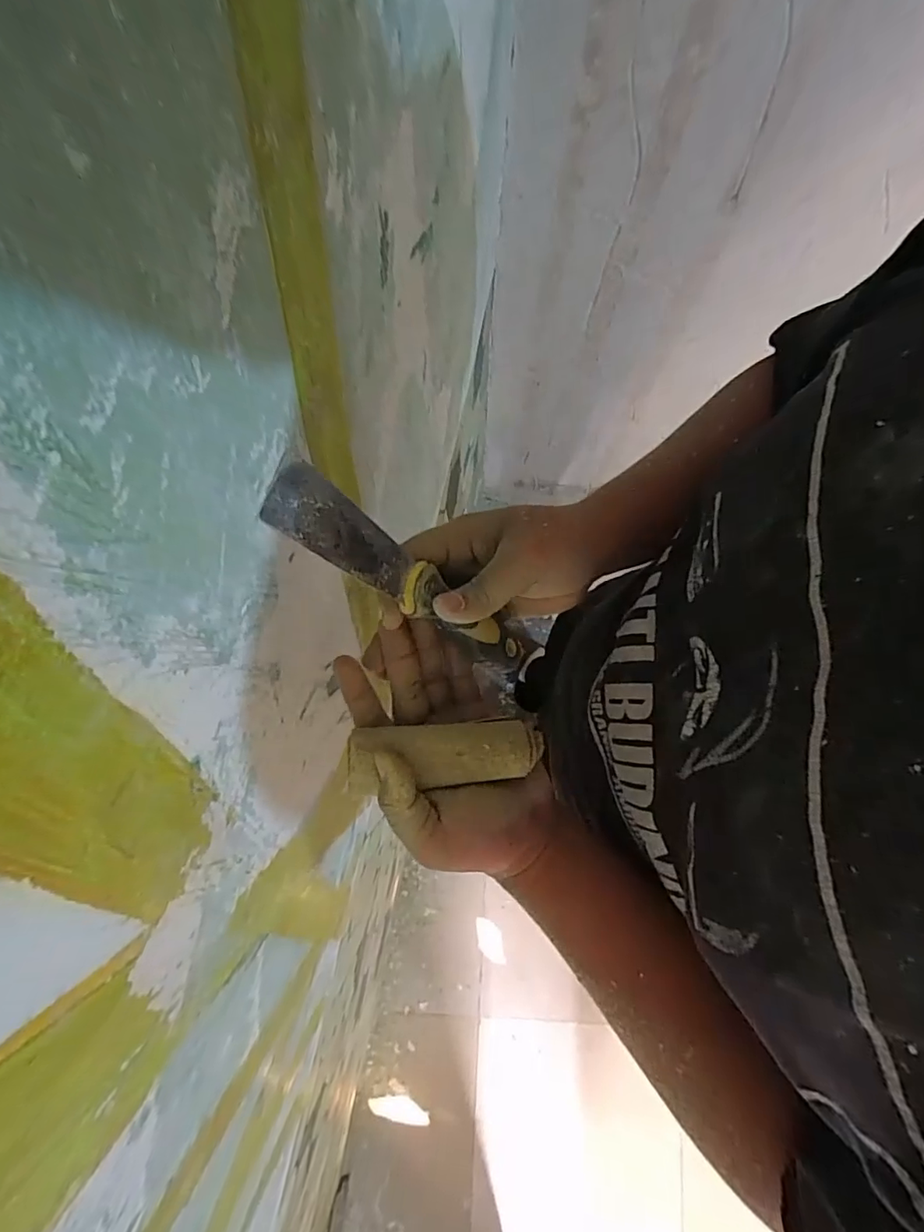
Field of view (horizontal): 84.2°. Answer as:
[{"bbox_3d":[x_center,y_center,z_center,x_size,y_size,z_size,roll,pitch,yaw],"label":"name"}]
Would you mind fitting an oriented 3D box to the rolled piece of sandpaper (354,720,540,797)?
[{"bbox_3d":[-0.008,0.078,0.289,0.108,0.023,0.032,0,79,-16],"label":"rolled piece of sandpaper"}]

